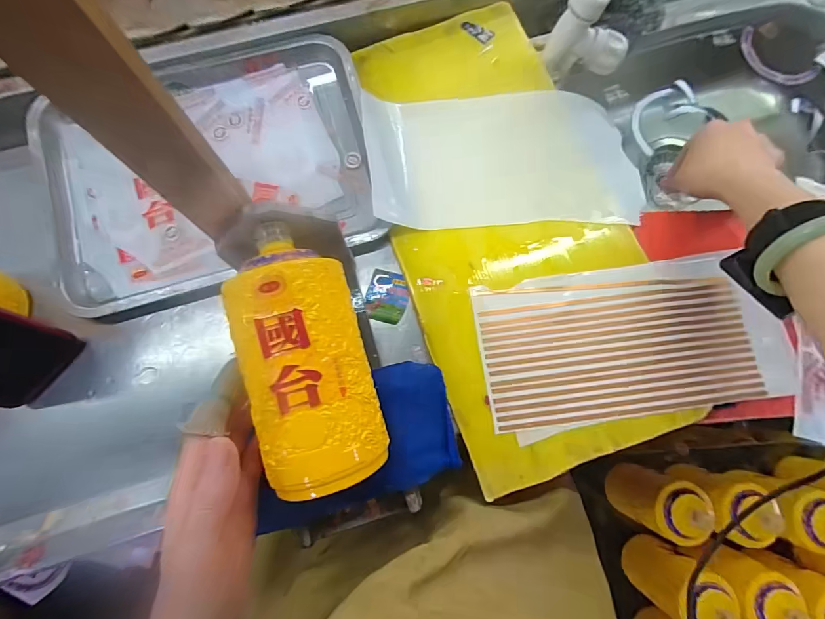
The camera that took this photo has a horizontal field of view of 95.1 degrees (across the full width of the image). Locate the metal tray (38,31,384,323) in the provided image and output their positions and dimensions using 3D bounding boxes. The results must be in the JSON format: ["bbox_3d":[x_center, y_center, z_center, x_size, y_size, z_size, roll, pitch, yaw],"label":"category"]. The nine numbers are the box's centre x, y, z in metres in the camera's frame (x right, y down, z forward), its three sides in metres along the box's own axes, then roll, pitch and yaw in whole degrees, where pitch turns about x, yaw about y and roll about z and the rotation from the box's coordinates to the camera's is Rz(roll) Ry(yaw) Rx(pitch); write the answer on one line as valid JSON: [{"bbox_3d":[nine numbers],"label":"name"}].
[{"bbox_3d":[-0.207,-0.157,0.396,0.332,0.030,0.266,-19,80,-5],"label":"metal tray"}]

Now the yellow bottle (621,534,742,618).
[{"bbox_3d":[0.403,0.420,0.581,0.073,0.162,0.091,36,80,6],"label":"yellow bottle"}]

